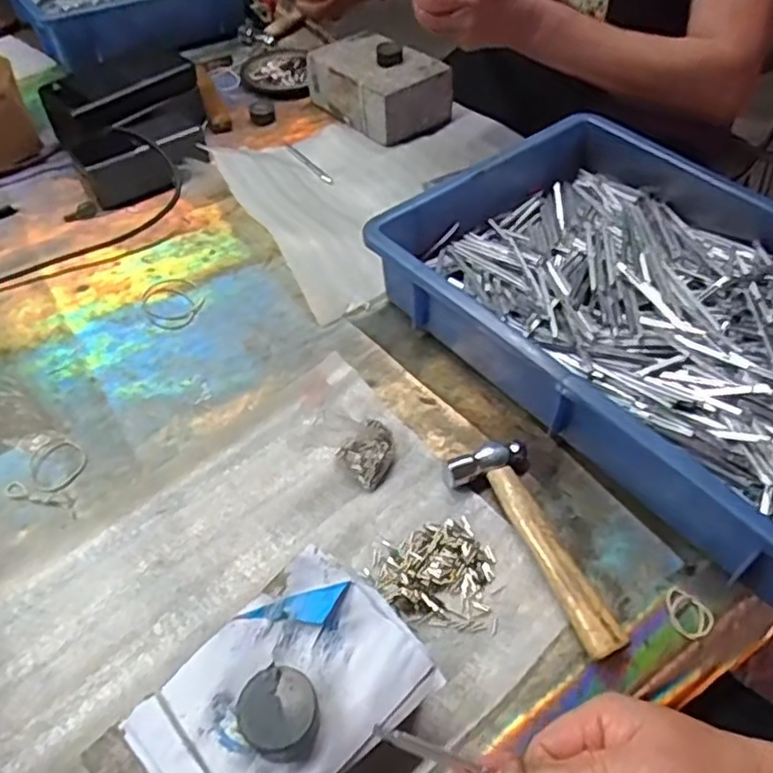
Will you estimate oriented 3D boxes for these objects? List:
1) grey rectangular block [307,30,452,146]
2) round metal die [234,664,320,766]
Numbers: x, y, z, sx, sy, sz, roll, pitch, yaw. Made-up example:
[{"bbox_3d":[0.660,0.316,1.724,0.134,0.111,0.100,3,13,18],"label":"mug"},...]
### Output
[{"bbox_3d":[-0.011,-0.360,0.784,0.098,0.071,0.157,-35,58,-25],"label":"grey rectangular block"},{"bbox_3d":[-0.053,0.161,0.325,0.038,0.025,0.037,-1,50,1],"label":"round metal die"}]

